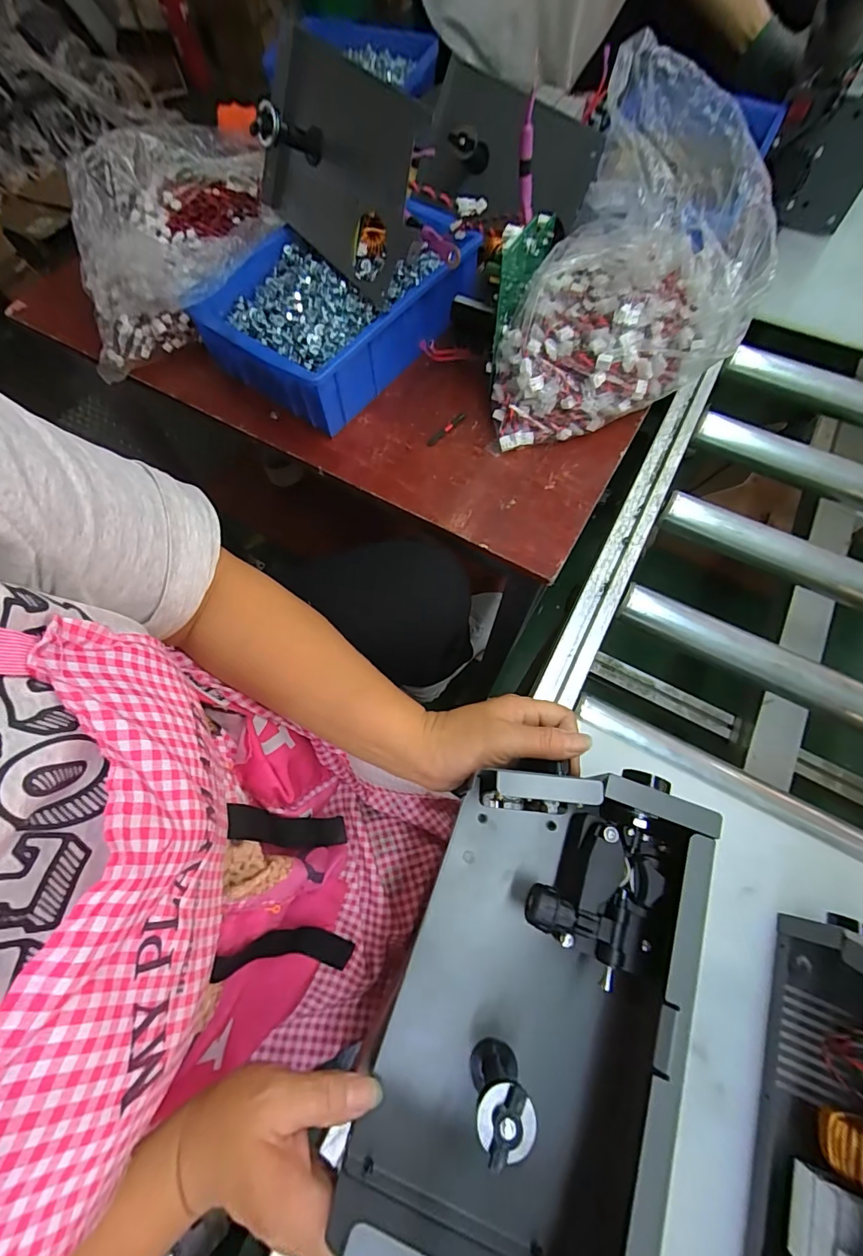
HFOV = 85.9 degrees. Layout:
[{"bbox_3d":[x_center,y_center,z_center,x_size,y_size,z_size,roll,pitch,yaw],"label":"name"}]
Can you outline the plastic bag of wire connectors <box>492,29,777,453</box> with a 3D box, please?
[{"bbox_3d":[0.169,-0.360,0.466,0.245,0.227,0.214,-15,68,-4],"label":"plastic bag of wire connectors"}]

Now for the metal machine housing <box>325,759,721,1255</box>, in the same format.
[{"bbox_3d":[0.063,0.225,0.273,0.156,0.078,0.274,19,69,10],"label":"metal machine housing"}]

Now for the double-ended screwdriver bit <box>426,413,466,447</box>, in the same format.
[{"bbox_3d":[0.017,-0.225,0.525,0.059,0.004,0.008,-42,72,-15],"label":"double-ended screwdriver bit"}]

